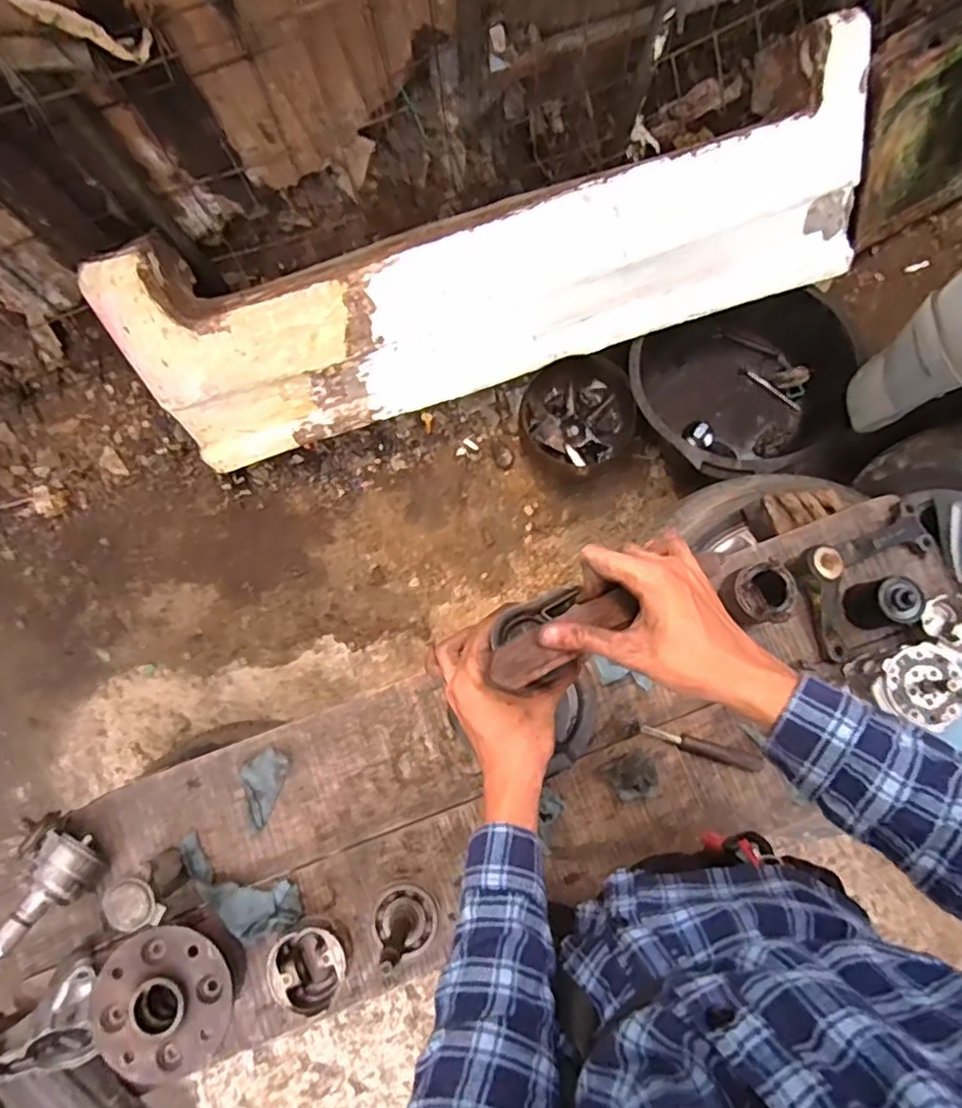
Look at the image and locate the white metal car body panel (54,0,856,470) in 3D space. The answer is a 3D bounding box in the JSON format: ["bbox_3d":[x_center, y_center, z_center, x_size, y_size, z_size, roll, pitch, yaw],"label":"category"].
[{"bbox_3d":[0.042,-0.529,1.202,1.370,0.443,0.140,-17,48,-3],"label":"white metal car body panel"}]

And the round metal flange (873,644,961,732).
[{"bbox_3d":[0.516,0.151,0.751,0.098,0.019,0.090,20,76,7],"label":"round metal flange"}]

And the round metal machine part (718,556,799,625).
[{"bbox_3d":[0.352,0.055,0.821,0.069,0.082,0.074,0,74,2],"label":"round metal machine part"}]

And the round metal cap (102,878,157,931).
[{"bbox_3d":[-0.374,0.374,0.685,0.050,0.017,0.049,0,74,2],"label":"round metal cap"}]

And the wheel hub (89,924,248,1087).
[{"bbox_3d":[-0.333,0.482,0.713,0.138,0.088,0.137,0,74,2],"label":"wheel hub"}]

